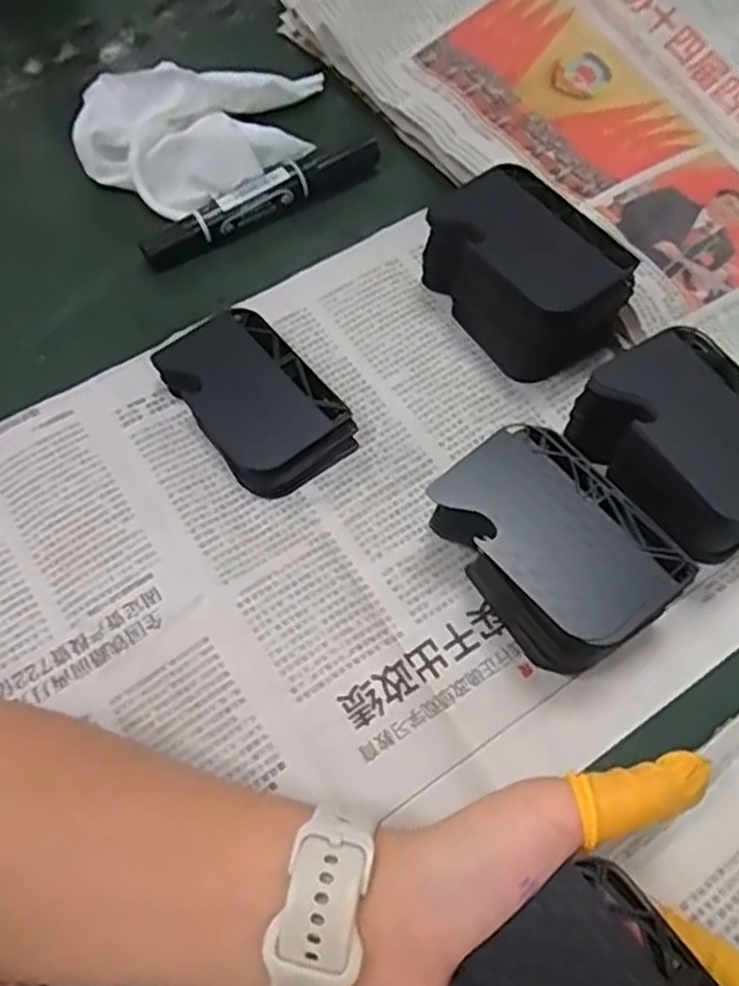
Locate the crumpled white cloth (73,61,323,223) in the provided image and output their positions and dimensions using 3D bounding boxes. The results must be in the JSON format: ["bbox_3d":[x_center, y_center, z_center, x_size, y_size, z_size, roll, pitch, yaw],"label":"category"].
[{"bbox_3d":[-0.096,-0.205,0.431,0.132,0.022,0.092,-8,65,-4],"label":"crumpled white cloth"}]

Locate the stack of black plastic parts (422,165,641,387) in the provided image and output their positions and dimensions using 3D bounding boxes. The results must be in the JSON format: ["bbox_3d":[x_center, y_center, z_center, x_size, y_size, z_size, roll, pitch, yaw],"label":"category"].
[{"bbox_3d":[0.072,-0.104,0.354,0.059,0.042,0.088,-30,66,-14],"label":"stack of black plastic parts"}]

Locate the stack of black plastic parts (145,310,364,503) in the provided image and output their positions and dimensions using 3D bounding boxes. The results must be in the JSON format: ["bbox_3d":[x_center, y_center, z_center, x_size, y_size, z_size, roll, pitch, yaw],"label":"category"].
[{"bbox_3d":[-0.052,-0.044,0.349,0.056,0.020,0.086,-36,69,-15],"label":"stack of black plastic parts"}]

